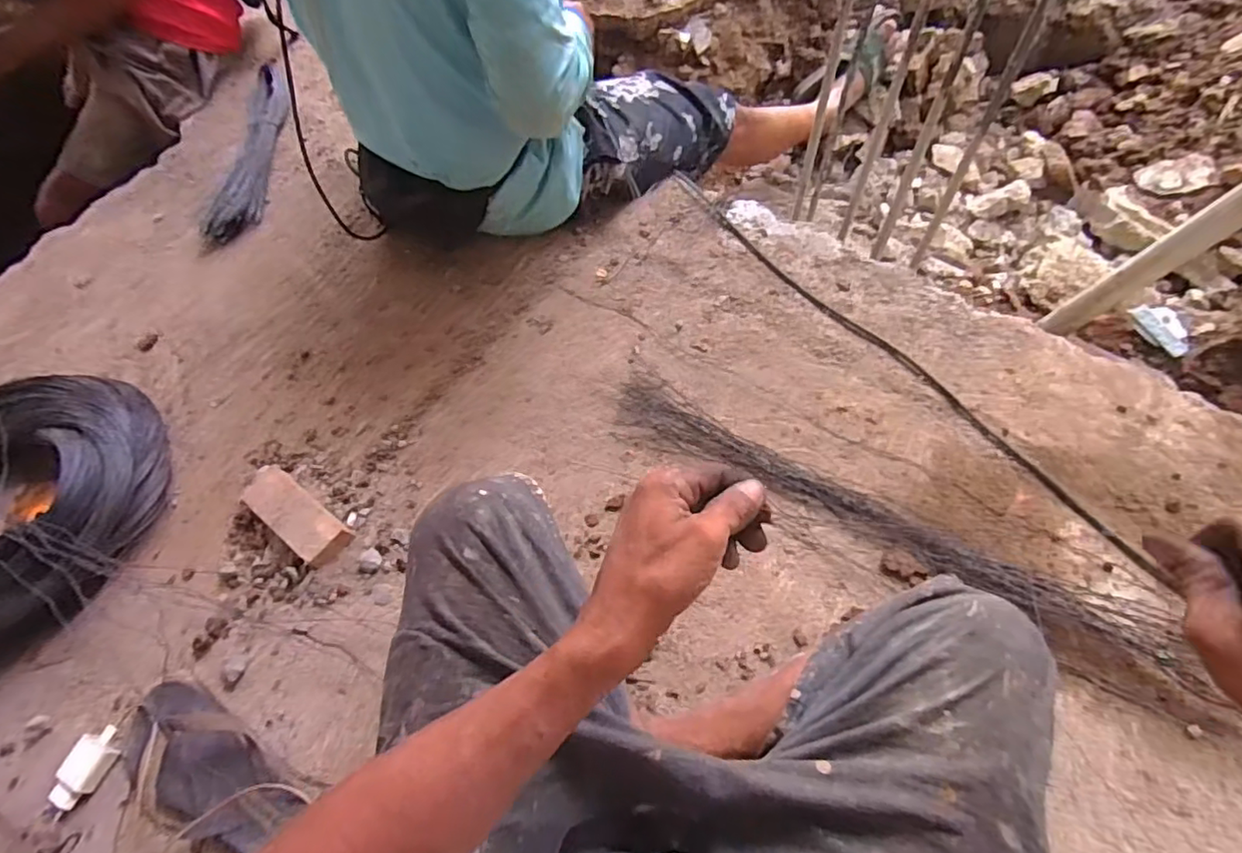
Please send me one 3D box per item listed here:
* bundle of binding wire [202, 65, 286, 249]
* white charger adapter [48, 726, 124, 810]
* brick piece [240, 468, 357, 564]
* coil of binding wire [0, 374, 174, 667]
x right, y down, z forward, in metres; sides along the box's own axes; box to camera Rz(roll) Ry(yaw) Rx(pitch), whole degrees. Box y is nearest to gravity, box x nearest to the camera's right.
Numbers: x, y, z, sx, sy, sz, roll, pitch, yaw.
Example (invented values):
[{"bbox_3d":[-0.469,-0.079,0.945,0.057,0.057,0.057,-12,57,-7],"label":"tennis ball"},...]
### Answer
[{"bbox_3d":[-0.659,-0.495,1.068,0.085,0.046,0.433,-1,62,4],"label":"bundle of binding wire"},{"bbox_3d":[-0.555,0.351,0.613,0.042,0.018,0.074,14,64,11],"label":"white charger adapter"},{"bbox_3d":[-0.401,0.105,0.724,0.158,0.041,0.057,33,69,19],"label":"brick piece"},{"bbox_3d":[-0.748,0.105,0.726,0.318,0.090,0.375,31,69,18],"label":"coil of binding wire"}]

